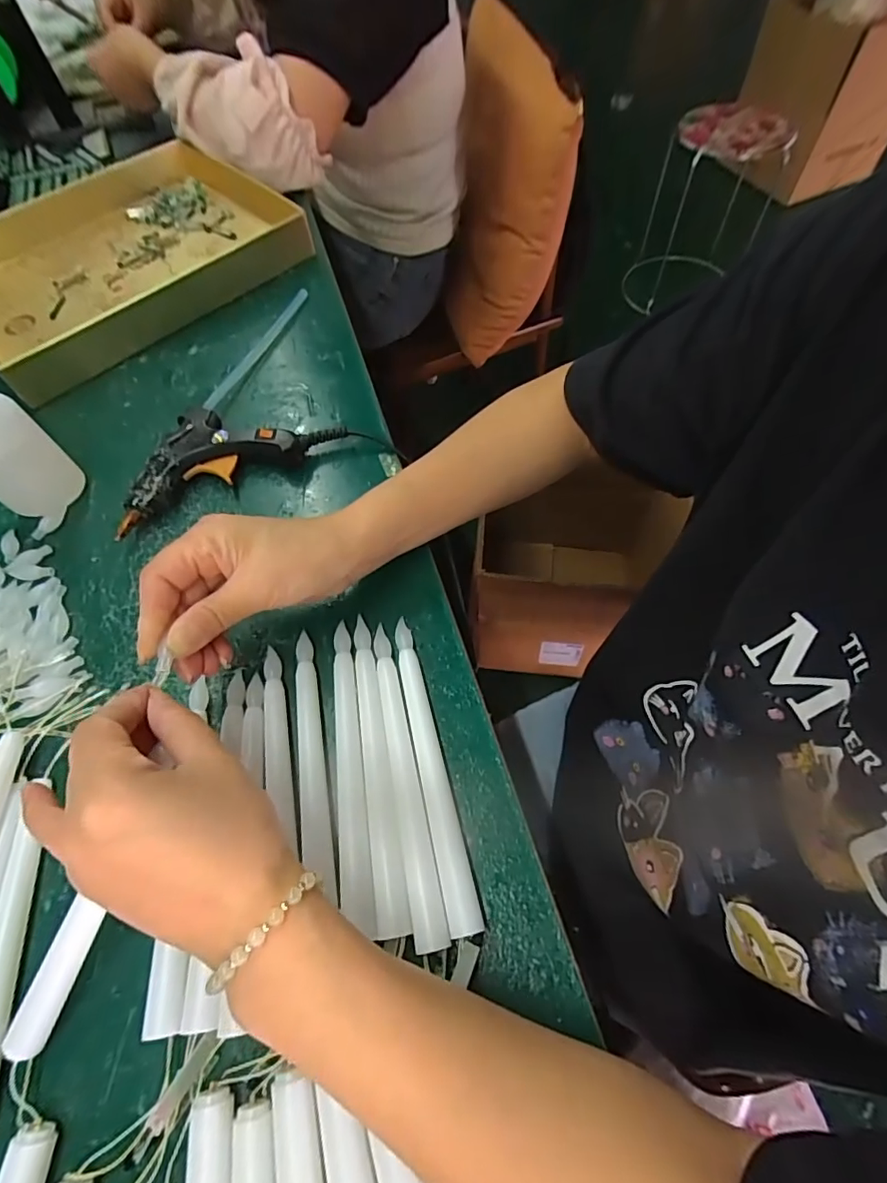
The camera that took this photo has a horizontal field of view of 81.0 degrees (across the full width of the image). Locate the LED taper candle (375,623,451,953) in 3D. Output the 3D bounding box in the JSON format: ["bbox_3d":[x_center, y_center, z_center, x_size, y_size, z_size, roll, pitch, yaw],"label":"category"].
[{"bbox_3d":[-0.023,0.097,0.286,0.016,0.013,0.167,-12,62,-4],"label":"LED taper candle"}]

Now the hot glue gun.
[{"bbox_3d":[-0.173,-0.111,0.406,0.173,0.031,0.080,-28,64,-12],"label":"hot glue gun"}]

